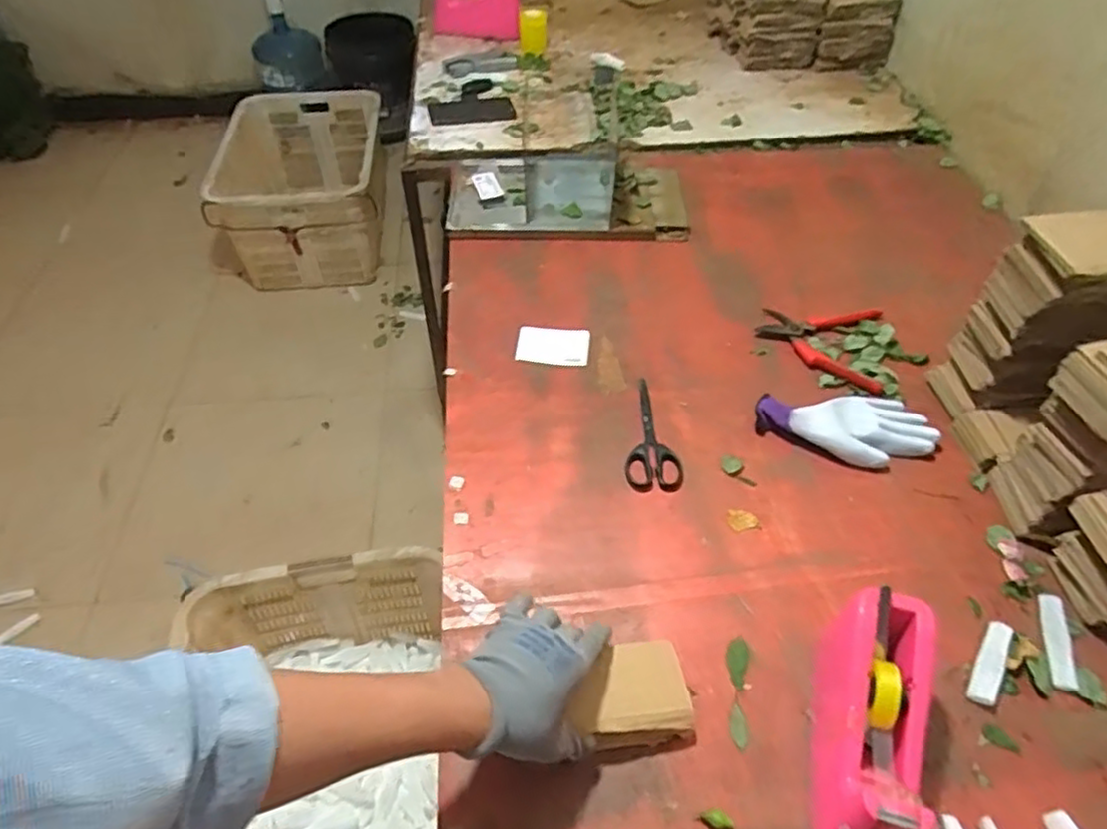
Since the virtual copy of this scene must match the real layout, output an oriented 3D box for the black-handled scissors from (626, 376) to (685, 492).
[{"bbox_3d":[0.117,0.020,0.842,0.064,0.008,0.174,1,49,-1],"label":"black-handled scissors"}]

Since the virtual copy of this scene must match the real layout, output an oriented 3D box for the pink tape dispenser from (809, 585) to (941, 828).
[{"bbox_3d":[0.253,0.256,0.568,0.078,0.103,0.198,15,51,13],"label":"pink tape dispenser"}]

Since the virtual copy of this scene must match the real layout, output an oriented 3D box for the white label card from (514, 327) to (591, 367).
[{"bbox_3d":[0.000,-0.093,0.942,0.097,0.008,0.066,6,53,5],"label":"white label card"}]

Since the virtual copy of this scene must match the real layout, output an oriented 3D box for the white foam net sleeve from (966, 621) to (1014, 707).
[{"bbox_3d":[0.412,0.233,0.657,0.024,0.008,0.091,28,54,21],"label":"white foam net sleeve"}]

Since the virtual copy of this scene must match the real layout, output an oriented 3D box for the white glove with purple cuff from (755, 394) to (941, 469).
[{"bbox_3d":[0.348,0.016,0.828,0.199,0.028,0.097,-1,49,-2],"label":"white glove with purple cuff"}]

